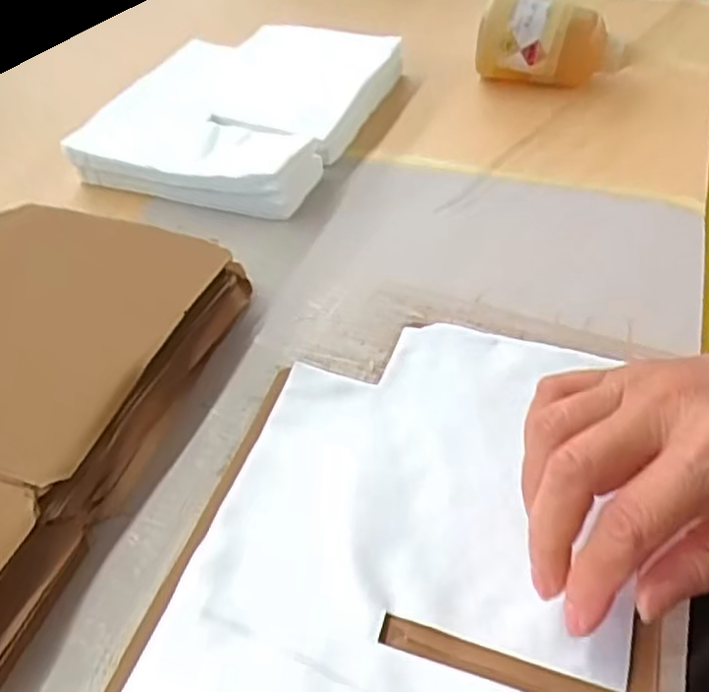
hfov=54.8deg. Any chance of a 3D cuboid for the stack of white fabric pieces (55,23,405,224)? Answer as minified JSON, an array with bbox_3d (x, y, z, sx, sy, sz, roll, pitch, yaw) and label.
[{"bbox_3d":[-0.084,-0.188,0.544,0.185,0.050,0.231,15,49,16],"label":"stack of white fabric pieces"}]

